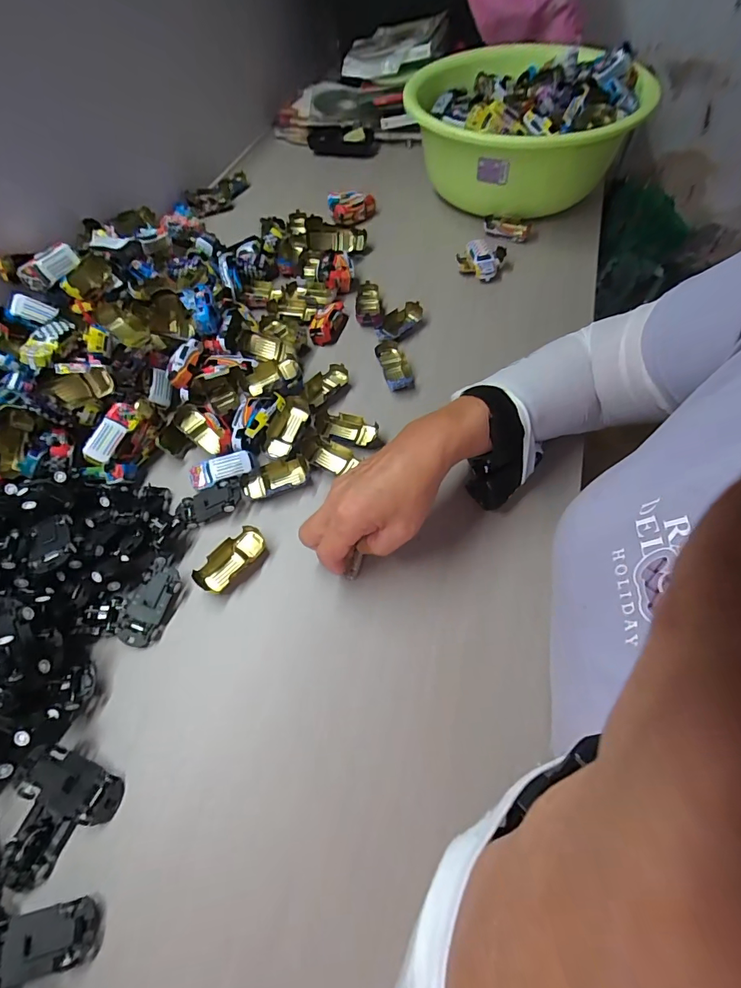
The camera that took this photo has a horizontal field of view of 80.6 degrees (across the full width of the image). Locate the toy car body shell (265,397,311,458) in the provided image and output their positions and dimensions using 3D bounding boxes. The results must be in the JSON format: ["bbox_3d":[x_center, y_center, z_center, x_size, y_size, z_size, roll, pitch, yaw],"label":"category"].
[{"bbox_3d":[-0.082,-0.065,0.441,0.030,0.022,0.063,22,82,16],"label":"toy car body shell"}]

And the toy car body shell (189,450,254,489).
[{"bbox_3d":[-0.141,-0.023,0.413,0.059,0.015,0.025,-18,59,-8],"label":"toy car body shell"}]

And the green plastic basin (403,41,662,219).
[{"bbox_3d":[0.216,-0.528,0.642,0.310,0.129,0.312,-3,59,1],"label":"green plastic basin"}]

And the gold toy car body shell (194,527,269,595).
[{"bbox_3d":[-0.119,0.057,0.376,0.031,0.016,0.063,38,67,23],"label":"gold toy car body shell"}]

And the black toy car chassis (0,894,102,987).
[{"bbox_3d":[-0.194,0.258,0.250,0.066,0.016,0.030,-12,59,-4],"label":"black toy car chassis"}]

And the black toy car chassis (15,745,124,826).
[{"bbox_3d":[-0.200,0.195,0.290,0.066,0.008,0.030,32,63,-5],"label":"black toy car chassis"}]

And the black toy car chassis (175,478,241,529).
[{"bbox_3d":[-0.149,0.008,0.401,0.061,0.017,0.033,-17,59,-7],"label":"black toy car chassis"}]

